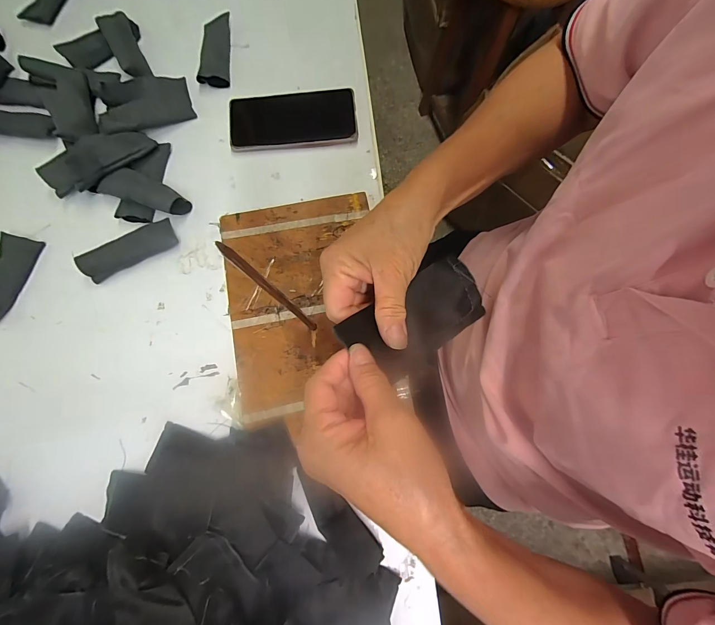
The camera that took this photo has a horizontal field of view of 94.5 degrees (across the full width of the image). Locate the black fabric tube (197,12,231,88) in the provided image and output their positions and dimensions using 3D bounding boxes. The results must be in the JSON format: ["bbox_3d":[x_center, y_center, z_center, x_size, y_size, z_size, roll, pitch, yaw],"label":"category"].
[{"bbox_3d":[-0.190,-0.352,0.442,0.039,0.016,0.106,-5,78,-1],"label":"black fabric tube"}]

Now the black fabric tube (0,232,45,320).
[{"bbox_3d":[-0.409,-0.041,0.380,0.036,0.021,0.101,14,79,3],"label":"black fabric tube"}]

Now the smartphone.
[{"bbox_3d":[-0.083,-0.246,0.425,0.161,0.010,0.080,-7,78,-1],"label":"smartphone"}]

